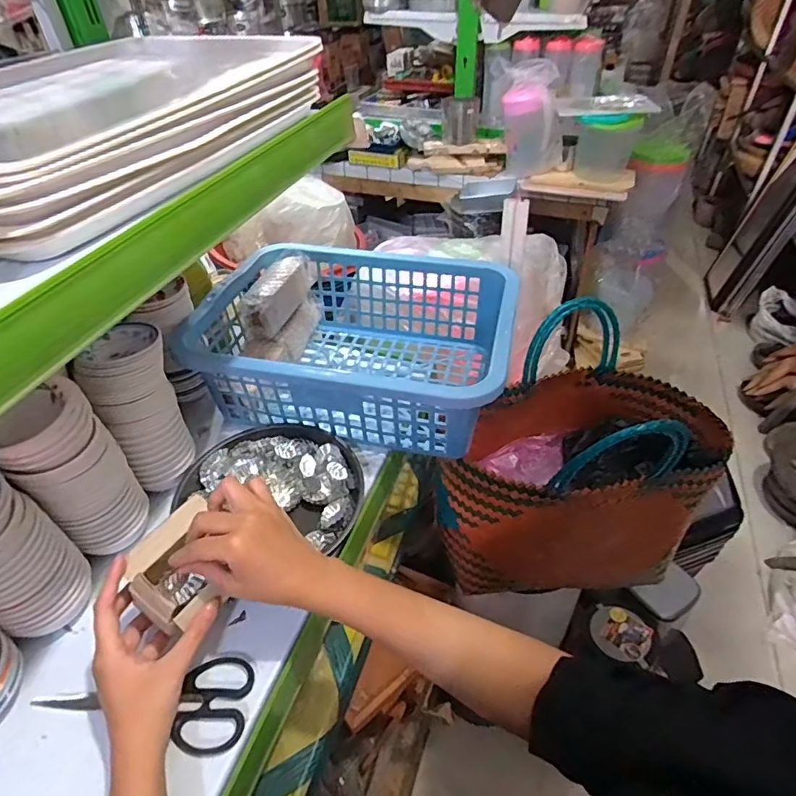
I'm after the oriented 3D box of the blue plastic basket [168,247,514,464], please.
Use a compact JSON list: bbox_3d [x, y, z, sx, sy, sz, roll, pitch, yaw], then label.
[{"bbox_3d":[-0.053,-0.078,0.735,0.403,0.141,0.297,7,43,8],"label":"blue plastic basket"}]

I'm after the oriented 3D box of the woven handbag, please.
[{"bbox_3d":[0.261,0.079,0.760,0.393,0.362,0.269,-11,43,-11],"label":"woven handbag"}]

